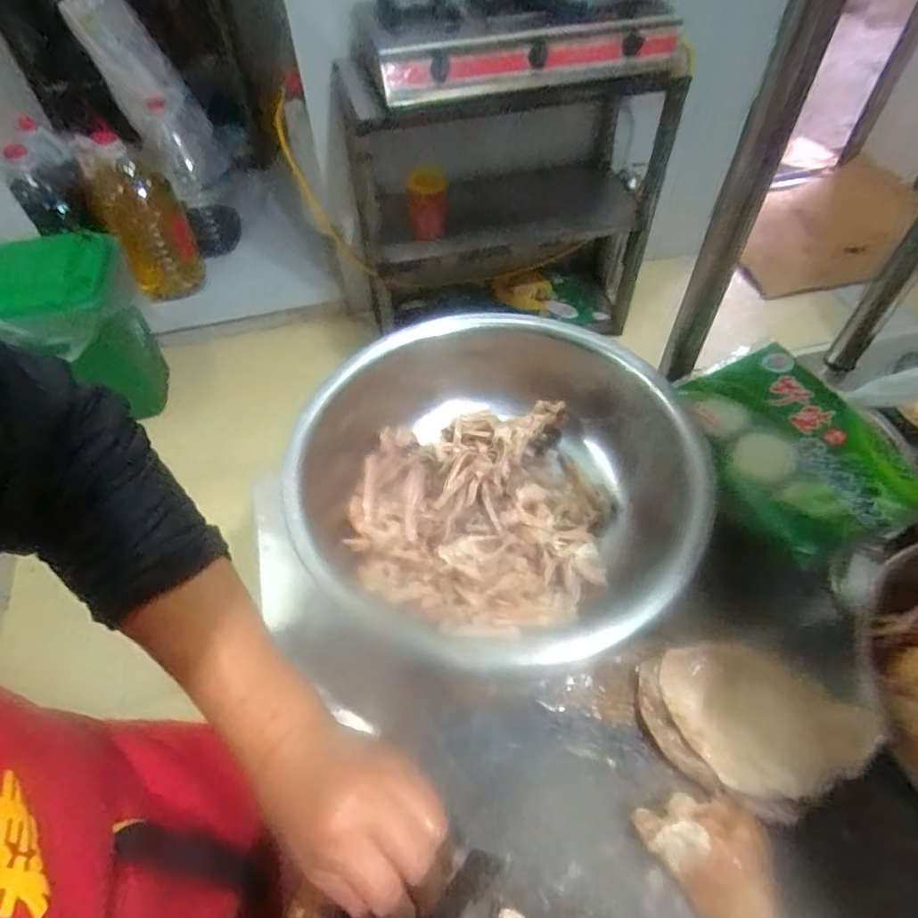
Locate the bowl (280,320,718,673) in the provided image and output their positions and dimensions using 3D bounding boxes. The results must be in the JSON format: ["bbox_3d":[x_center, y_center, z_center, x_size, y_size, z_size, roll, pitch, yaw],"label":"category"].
[{"bbox_3d":[0.020,0.022,0.588,0.382,0.124,0.362,-1,53,1],"label":"bowl"}]

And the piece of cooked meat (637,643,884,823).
[{"bbox_3d":[0.209,0.189,0.403,0.158,0.022,0.102,13,55,11],"label":"piece of cooked meat"}]

